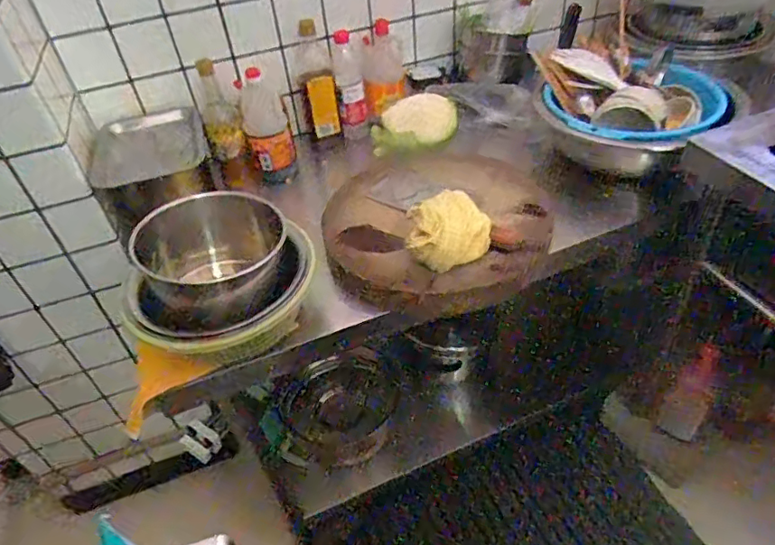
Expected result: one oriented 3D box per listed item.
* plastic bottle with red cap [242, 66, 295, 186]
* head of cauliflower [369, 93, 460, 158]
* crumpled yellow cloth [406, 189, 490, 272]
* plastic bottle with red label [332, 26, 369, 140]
[{"bbox_3d":[-0.234,-0.286,1.050,0.089,0.213,0.076,-15,44,-9],"label":"plastic bottle with red cap"},{"bbox_3d":[0.053,-0.298,1.088,0.171,0.079,0.112,-2,43,4],"label":"head of cauliflower"},{"bbox_3d":[0.091,-0.061,0.800,0.129,0.104,0.095,-8,43,-3],"label":"crumpled yellow cloth"},{"bbox_3d":[-0.078,-0.391,1.150,0.063,0.211,0.053,-6,43,0],"label":"plastic bottle with red label"}]

